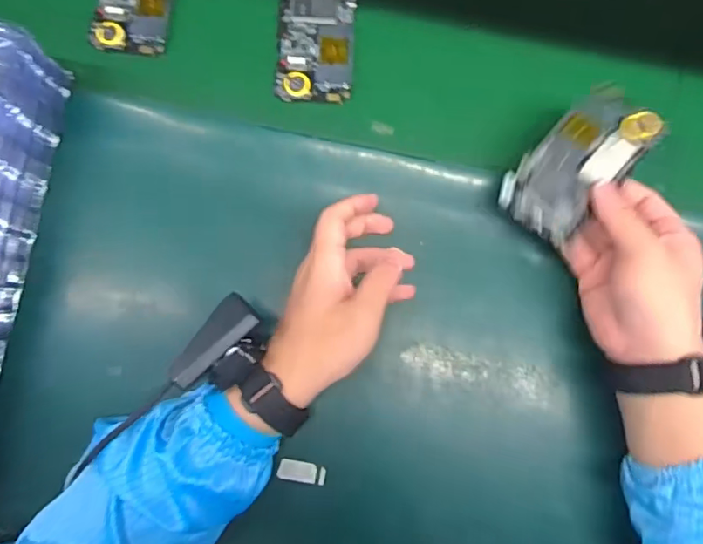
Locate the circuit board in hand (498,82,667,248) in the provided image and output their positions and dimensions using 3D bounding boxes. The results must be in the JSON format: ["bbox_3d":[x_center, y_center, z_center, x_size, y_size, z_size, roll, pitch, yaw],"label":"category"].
[{"bbox_3d":[0.172,-0.084,0.396,0.064,0.008,0.129,44,85,7],"label":"circuit board in hand"}]

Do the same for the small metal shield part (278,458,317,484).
[{"bbox_3d":[-0.043,0.157,0.414,0.030,0.004,0.016,11,79,1],"label":"small metal shield part"}]

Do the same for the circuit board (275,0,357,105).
[{"bbox_3d":[-0.031,-0.211,0.463,0.067,0.008,0.122,1,79,-1],"label":"circuit board"}]

